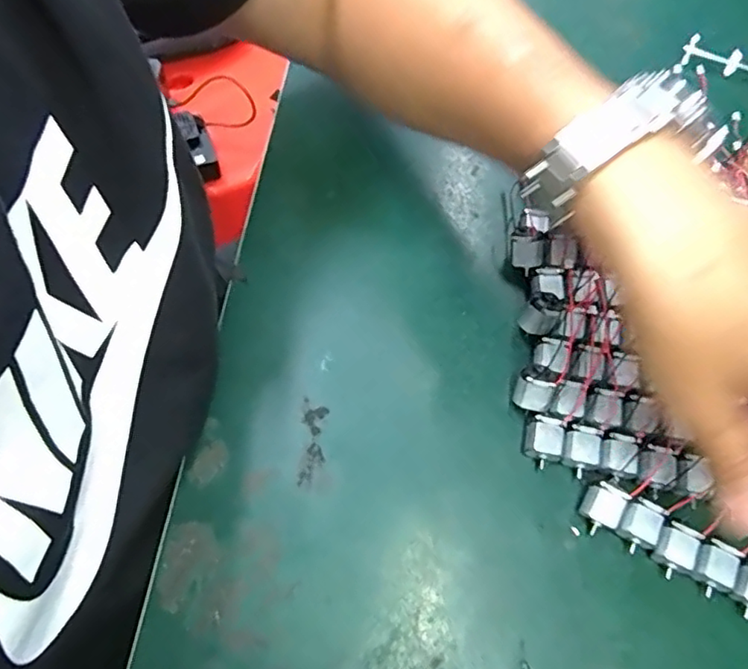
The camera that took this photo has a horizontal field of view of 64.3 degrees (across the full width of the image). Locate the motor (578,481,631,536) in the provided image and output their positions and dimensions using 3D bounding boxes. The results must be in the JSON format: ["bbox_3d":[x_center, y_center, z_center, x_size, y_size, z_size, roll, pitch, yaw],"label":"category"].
[{"bbox_3d":[0.116,0.089,0.304,0.019,0.014,0.023,26,67,10],"label":"motor"}]

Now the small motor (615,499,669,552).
[{"bbox_3d":[0.134,0.096,0.300,0.019,0.012,0.024,31,68,12],"label":"small motor"}]

